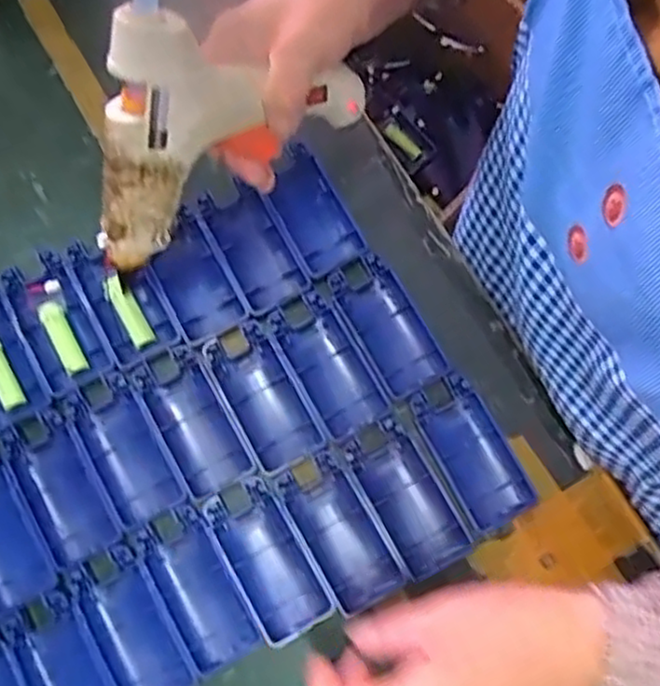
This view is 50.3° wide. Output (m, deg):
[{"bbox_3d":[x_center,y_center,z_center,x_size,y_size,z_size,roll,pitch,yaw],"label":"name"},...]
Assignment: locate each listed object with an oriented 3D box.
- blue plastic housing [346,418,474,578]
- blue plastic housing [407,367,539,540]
[{"bbox_3d":[0.047,0.095,0.439,0.043,0.012,0.096,-29,79,-6],"label":"blue plastic housing"},{"bbox_3d":[0.089,0.068,0.446,0.044,0.013,0.095,-28,79,-6],"label":"blue plastic housing"}]

